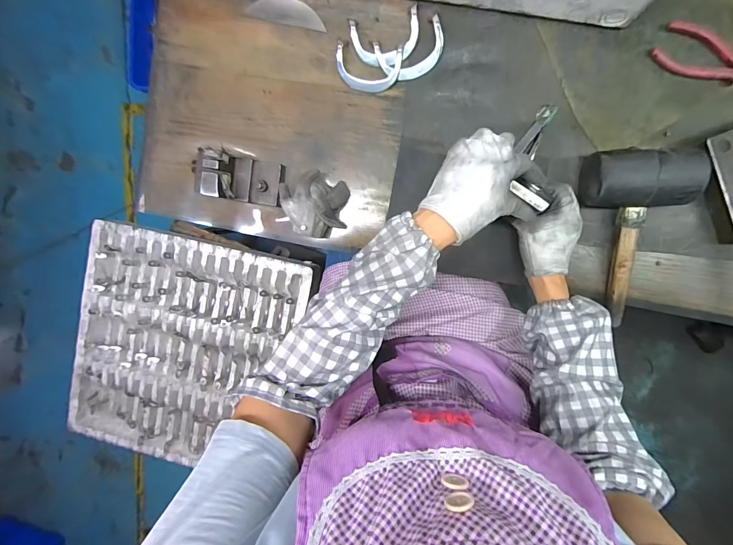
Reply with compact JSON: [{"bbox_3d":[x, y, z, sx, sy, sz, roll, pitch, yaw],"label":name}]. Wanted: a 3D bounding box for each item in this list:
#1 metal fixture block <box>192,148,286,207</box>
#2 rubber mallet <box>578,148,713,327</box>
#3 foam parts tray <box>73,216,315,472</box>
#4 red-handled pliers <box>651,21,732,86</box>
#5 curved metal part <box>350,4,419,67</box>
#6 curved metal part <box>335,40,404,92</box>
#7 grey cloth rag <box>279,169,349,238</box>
[{"bbox_3d":[-0.174,-0.132,0.481,0.093,0.075,0.061,8,96,6],"label":"metal fixture block"},{"bbox_3d":[0.338,-0.039,0.434,0.116,0.075,0.223,-2,94,7],"label":"rubber mallet"},{"bbox_3d":[-0.431,0.186,0.815,0.527,0.043,0.539,14,96,5],"label":"foam parts tray"},{"bbox_3d":[0.454,-0.252,0.428,0.183,0.011,0.048,29,97,4],"label":"red-handled pliers"},{"bbox_3d":[0.027,-0.322,0.475,0.092,0.018,0.067,-7,94,7],"label":"curved metal part"},{"bbox_3d":[0.002,-0.286,0.479,0.090,0.016,0.056,9,96,6],"label":"curved metal part"},{"bbox_3d":[-0.072,-0.096,0.488,0.080,0.058,0.088,9,96,6],"label":"grey cloth rag"}]

